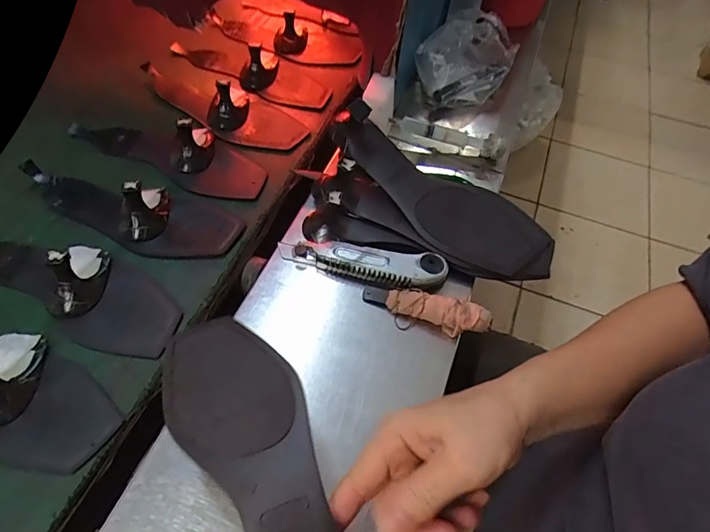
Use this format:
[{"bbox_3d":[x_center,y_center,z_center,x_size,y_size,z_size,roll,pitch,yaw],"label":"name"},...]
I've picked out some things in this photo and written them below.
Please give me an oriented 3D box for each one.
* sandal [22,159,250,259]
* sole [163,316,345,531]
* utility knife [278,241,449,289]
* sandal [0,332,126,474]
[{"bbox_3d":[-0.243,-0.070,0.464,0.248,0.043,0.087,19,55,8],"label":"sandal"},{"bbox_3d":[-0.057,0.118,0.266,0.076,0.033,0.221,-22,57,-20],"label":"sole"},{"bbox_3d":[0.006,-0.002,0.429,0.159,0.022,0.038,8,55,0],"label":"utility knife"},{"bbox_3d":[-0.301,0.081,0.356,0.248,0.043,0.086,29,57,14],"label":"sandal"}]

